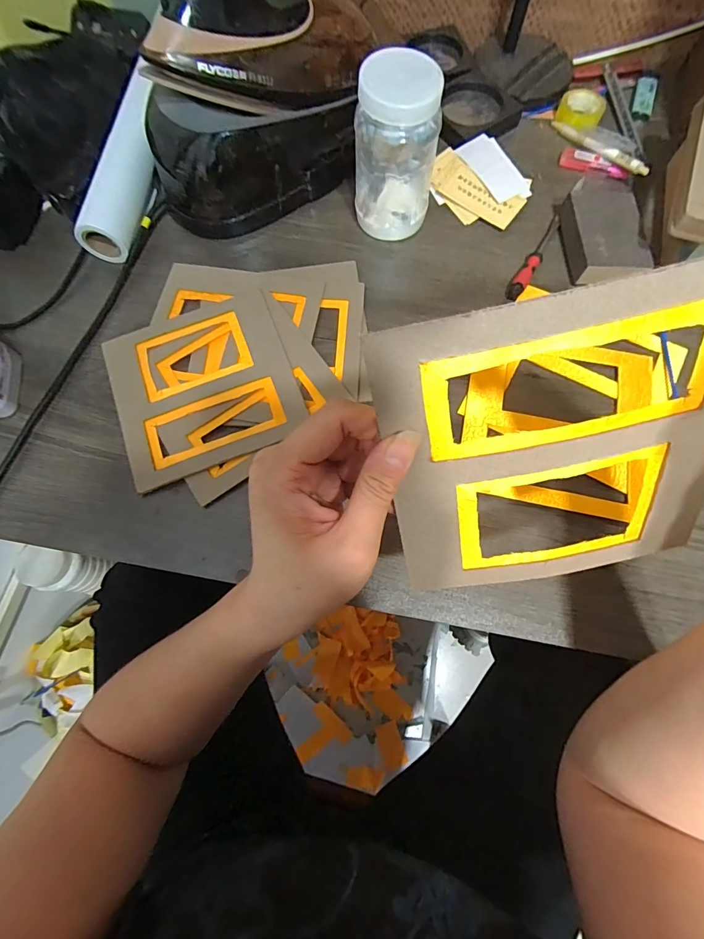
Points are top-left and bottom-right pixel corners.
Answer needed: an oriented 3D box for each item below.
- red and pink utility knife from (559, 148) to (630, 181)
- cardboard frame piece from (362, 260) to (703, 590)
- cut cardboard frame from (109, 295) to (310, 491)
[{"bbox_3d":[0.279,-0.351,0.457,0.076,0.014,0.018,23,75,8],"label":"red and pink utility knife"},{"bbox_3d":[0.103,-0.004,0.198,0.167,0.163,0.009,-10,37,5],"label":"cardboard frame piece"},{"bbox_3d":[-0.141,-0.085,0.381,0.165,0.006,0.169,-21,74,-5],"label":"cut cardboard frame"}]

